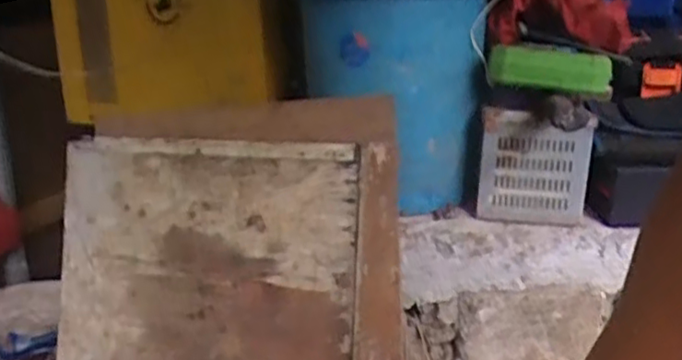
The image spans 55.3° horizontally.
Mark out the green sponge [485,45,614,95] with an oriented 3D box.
[{"bbox_3d":[0.272,-0.146,0.851,0.153,0.053,0.024,3,17,9],"label":"green sponge"}]

